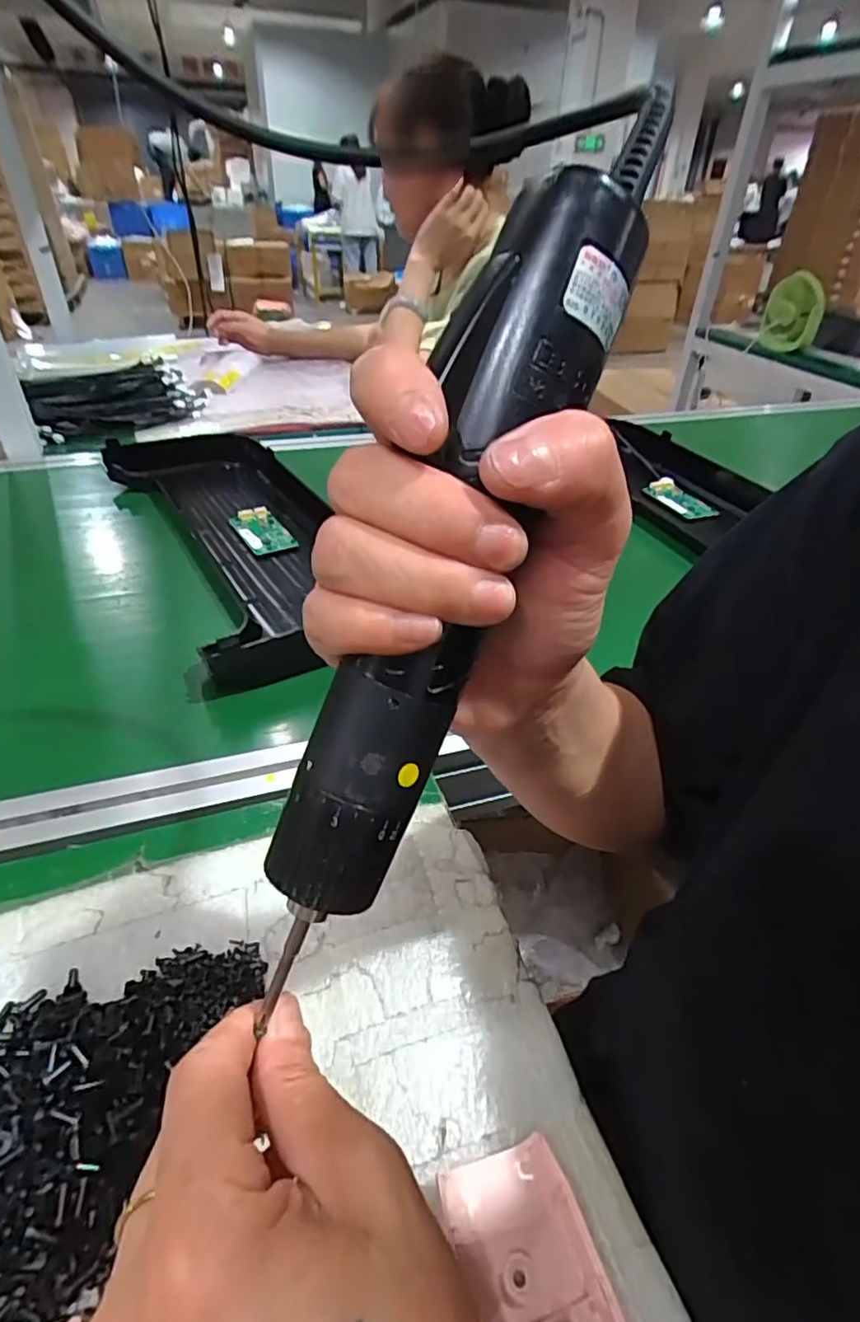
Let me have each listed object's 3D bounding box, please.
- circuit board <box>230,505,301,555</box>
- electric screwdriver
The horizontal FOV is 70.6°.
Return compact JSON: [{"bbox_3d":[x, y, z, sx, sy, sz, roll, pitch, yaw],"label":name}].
[{"bbox_3d":[-0.187,-0.146,0.672,0.047,0.009,0.101,-20,43,-26],"label":"circuit board"},{"bbox_3d":[0.010,-0.037,0.159,0.037,0.238,0.035,20,2,22],"label":"electric screwdriver"}]

